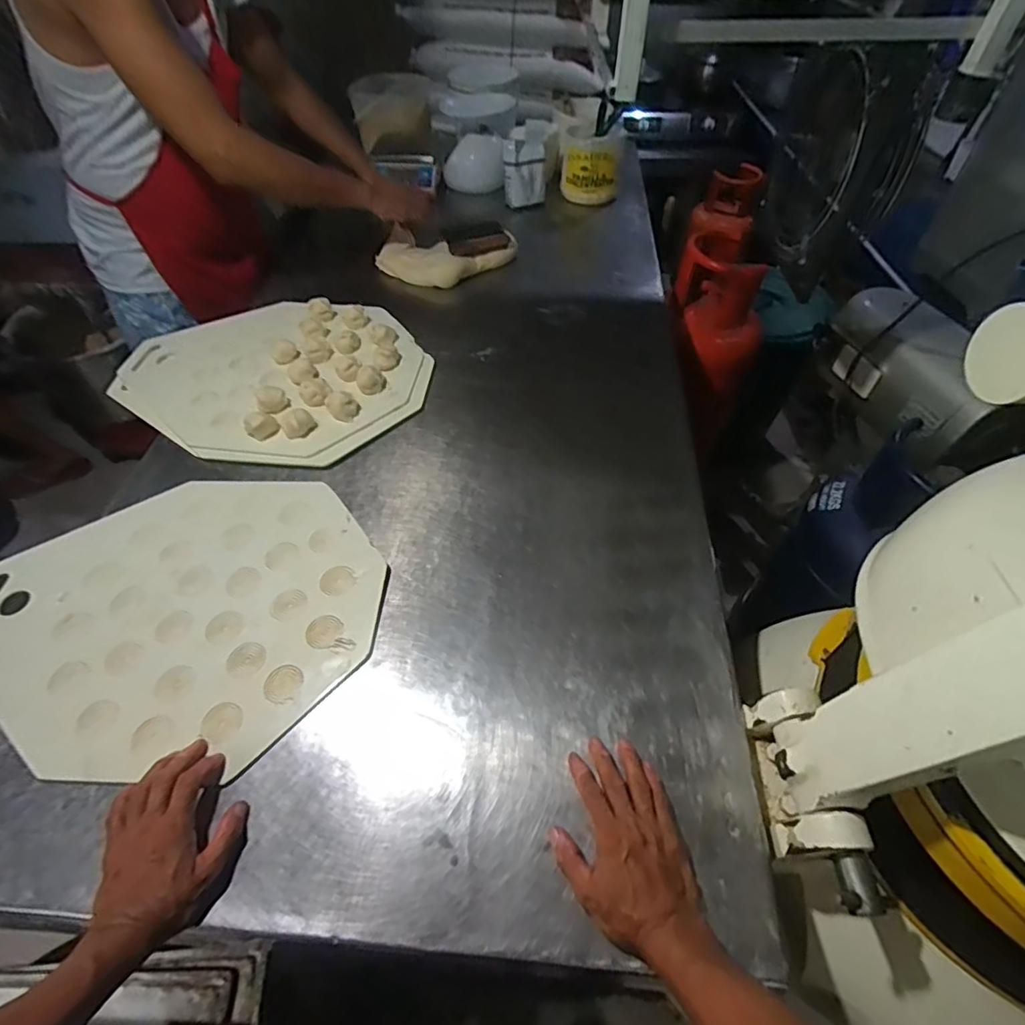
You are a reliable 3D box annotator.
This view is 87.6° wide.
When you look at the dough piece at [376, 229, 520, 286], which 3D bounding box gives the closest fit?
[{"bbox_3d":[-0.151,-0.565,1.188,0.302,0.057,0.145,6,51,5],"label":"dough piece"}]

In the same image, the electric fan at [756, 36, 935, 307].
[{"bbox_3d":[0.523,-0.598,0.891,0.083,0.300,0.402,2,51,1],"label":"electric fan"}]

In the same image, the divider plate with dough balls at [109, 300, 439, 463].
[{"bbox_3d":[-0.416,-0.250,0.936,0.533,0.051,0.393,4,51,3],"label":"divider plate with dough balls"}]

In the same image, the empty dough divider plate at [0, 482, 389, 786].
[{"bbox_3d":[-0.403,0.111,0.651,0.469,0.025,0.372,-1,51,-2],"label":"empty dough divider plate"}]

